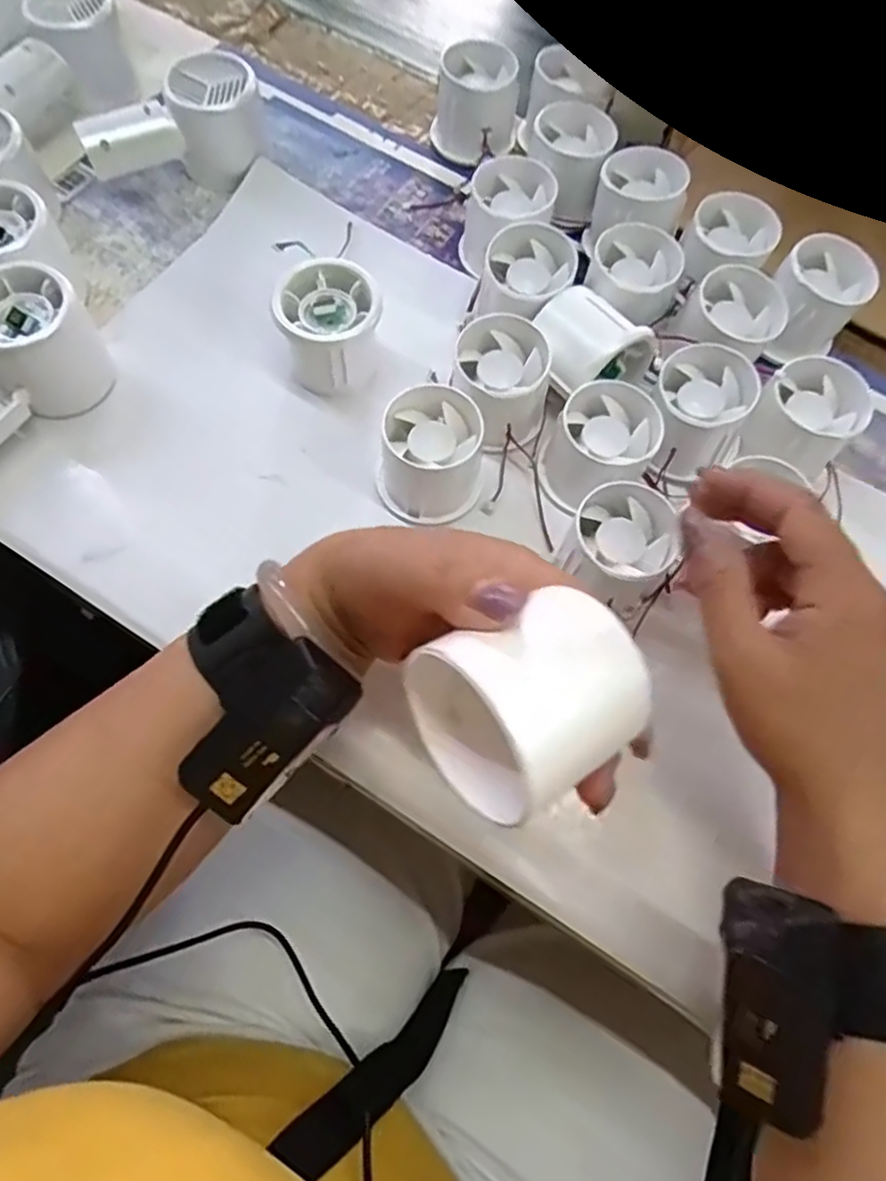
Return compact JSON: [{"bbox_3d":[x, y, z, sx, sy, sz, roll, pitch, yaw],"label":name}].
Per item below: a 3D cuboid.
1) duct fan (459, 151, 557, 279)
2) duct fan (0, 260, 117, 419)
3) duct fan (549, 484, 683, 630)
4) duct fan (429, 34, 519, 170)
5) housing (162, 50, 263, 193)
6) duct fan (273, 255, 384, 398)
[{"bbox_3d":[0.041,-0.227,0.419,0.049,0.047,0.053,1,69,-2],"label":"duct fan"},{"bbox_3d":[-0.216,-0.132,0.370,0.055,0.058,0.054,-30,73,-13],"label":"duct fan"},{"bbox_3d":[0.087,-0.018,0.345,0.052,0.046,0.059,27,71,8],"label":"duct fan"},{"bbox_3d":[0.021,-0.326,0.461,0.057,0.049,0.064,2,69,-2],"label":"duct fan"},{"bbox_3d":[-0.143,-0.298,0.437,0.054,0.059,0.050,-13,70,-7],"label":"housing"},{"bbox_3d":[-0.062,-0.147,0.383,0.052,0.046,0.055,1,69,-2],"label":"duct fan"}]

